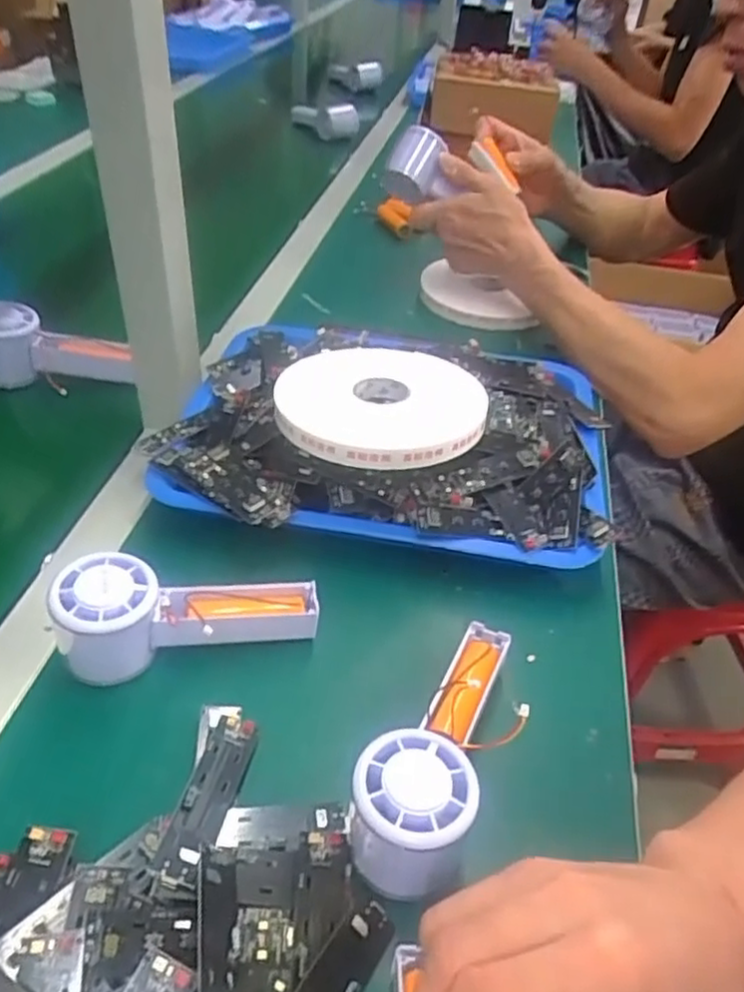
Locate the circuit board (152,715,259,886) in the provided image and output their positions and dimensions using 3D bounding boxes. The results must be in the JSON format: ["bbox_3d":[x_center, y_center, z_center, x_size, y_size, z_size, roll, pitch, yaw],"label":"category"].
[{"bbox_3d":[-0.081,0.149,0.351,0.024,0.005,0.091,24,32,-3],"label":"circuit board"}]

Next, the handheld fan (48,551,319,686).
[{"bbox_3d":[-0.108,0.068,0.419,0.145,0.060,0.058,-10,44,-17],"label":"handheld fan"}]

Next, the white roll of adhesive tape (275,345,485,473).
[{"bbox_3d":[0.006,-0.067,0.502,0.146,0.014,0.135,3,42,-3],"label":"white roll of adhesive tape"}]

